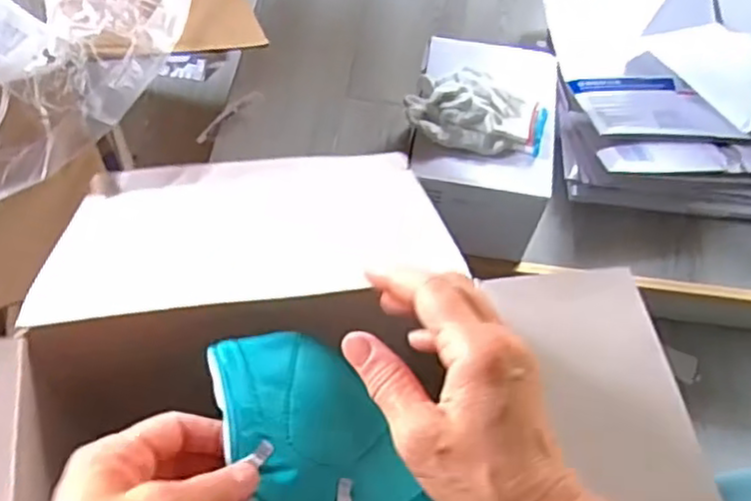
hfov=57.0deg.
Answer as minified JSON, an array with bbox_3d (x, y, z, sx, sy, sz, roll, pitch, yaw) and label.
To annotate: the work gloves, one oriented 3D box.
[{"bbox_3d":[0.137,-0.195,0.939,0.186,0.046,0.126,12,60,3],"label":"work gloves"}]

